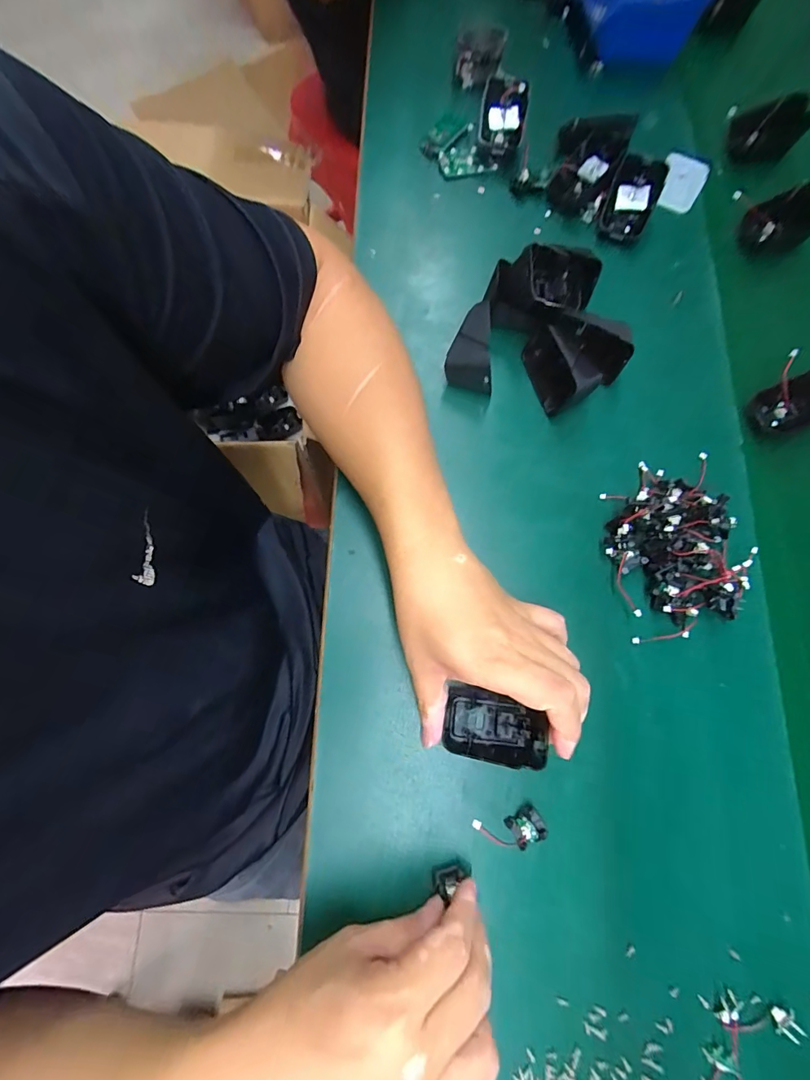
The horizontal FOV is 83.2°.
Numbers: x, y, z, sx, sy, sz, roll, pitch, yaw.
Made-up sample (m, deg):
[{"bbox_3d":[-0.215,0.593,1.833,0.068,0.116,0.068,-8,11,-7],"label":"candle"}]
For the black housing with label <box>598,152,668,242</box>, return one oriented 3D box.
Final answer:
[{"bbox_3d":[0.217,-0.325,0.436,0.046,0.036,0.057,21,76,4],"label":"black housing with label"}]

